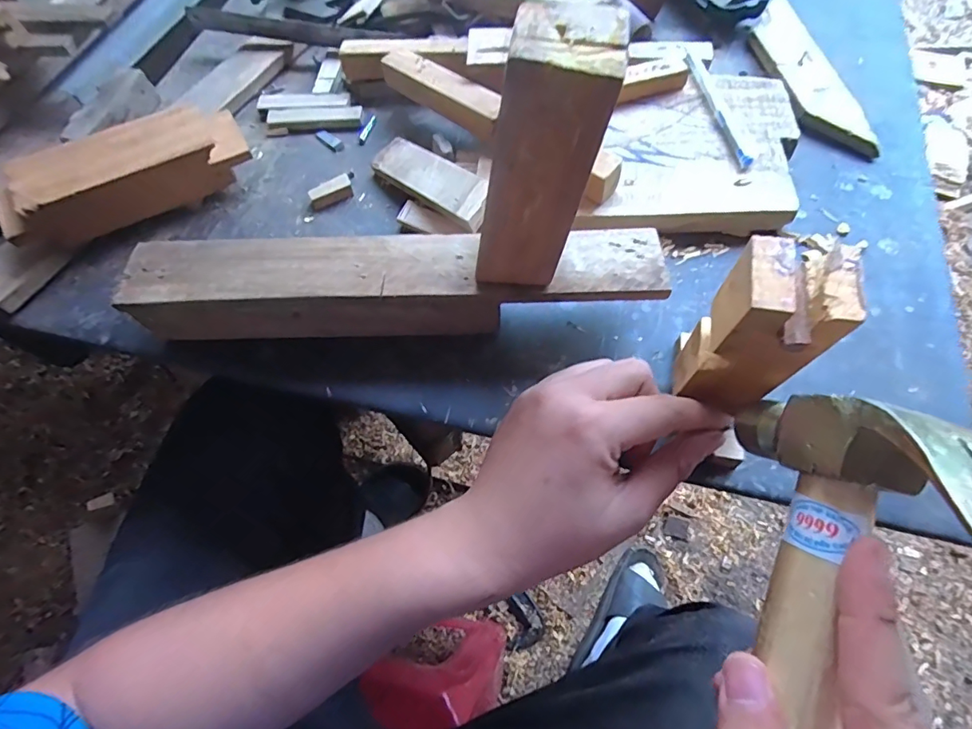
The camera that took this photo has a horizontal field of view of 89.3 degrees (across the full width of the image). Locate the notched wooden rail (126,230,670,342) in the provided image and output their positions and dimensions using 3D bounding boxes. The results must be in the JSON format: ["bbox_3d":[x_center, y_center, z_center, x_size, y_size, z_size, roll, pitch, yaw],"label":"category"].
[{"bbox_3d":[-0.056,-0.046,0.299,0.311,0.044,0.058,2,66,2],"label":"notched wooden rail"}]

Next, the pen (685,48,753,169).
[{"bbox_3d":[0.168,-0.194,0.362,0.008,0.007,0.132,-9,65,-1],"label":"pen"}]

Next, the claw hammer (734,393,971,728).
[{"bbox_3d":[0.087,0.152,0.147,0.046,0.086,0.287,16,87,10],"label":"claw hammer"}]

